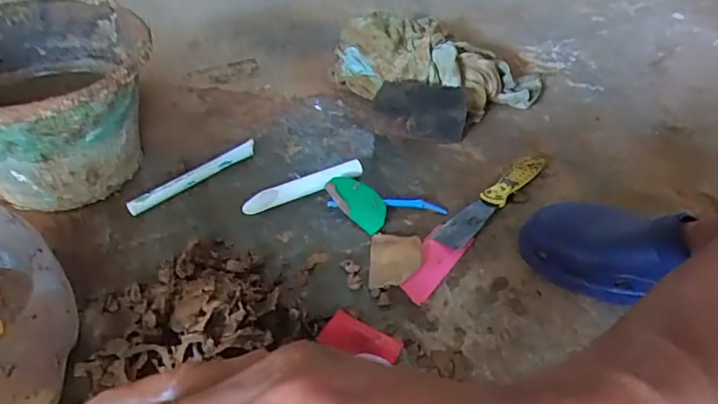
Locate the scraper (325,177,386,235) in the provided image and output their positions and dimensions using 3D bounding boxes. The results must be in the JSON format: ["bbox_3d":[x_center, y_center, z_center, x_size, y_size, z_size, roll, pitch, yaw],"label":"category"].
[{"bbox_3d":[0.000,-0.001,0.646,0.042,0.007,0.080,-40,76,-22],"label":"scraper"}]

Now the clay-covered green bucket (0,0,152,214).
[{"bbox_3d":[-0.352,-0.113,0.657,0.212,0.168,0.262,-14,44,-15],"label":"clay-covered green bucket"}]

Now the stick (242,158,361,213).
[{"bbox_3d":[-0.065,-0.017,0.667,0.151,0.028,0.025,-19,46,-19],"label":"stick"}]

